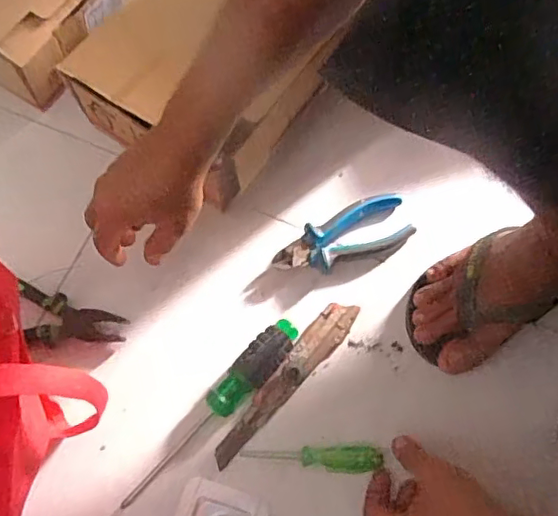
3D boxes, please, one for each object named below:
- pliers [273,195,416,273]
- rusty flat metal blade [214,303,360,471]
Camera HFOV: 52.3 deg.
[{"bbox_3d":[0.064,-0.019,0.573,0.142,0.022,0.054,-19,74,-8],"label":"pliers"},{"bbox_3d":[0.007,0.112,0.527,0.030,0.020,0.186,40,75,10],"label":"rusty flat metal blade"}]

